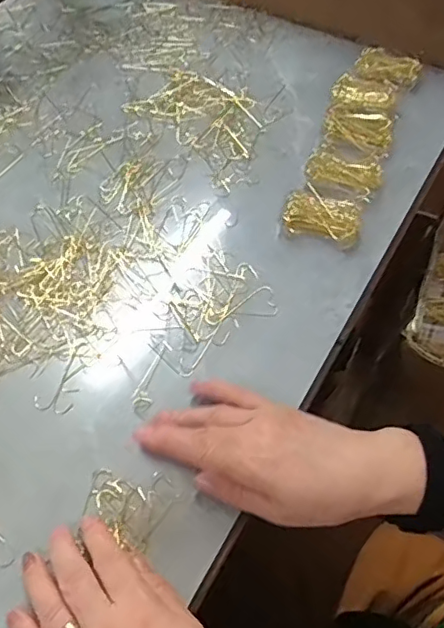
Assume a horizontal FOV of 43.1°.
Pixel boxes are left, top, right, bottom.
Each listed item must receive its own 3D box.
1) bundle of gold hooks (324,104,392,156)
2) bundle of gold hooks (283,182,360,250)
[{"bbox_3d":[0.142,-0.191,0.586,0.073,0.019,0.055,29,59,17],"label":"bundle of gold hooks"},{"bbox_3d":[0.093,-0.091,0.518,0.068,0.017,0.051,16,56,9],"label":"bundle of gold hooks"}]

